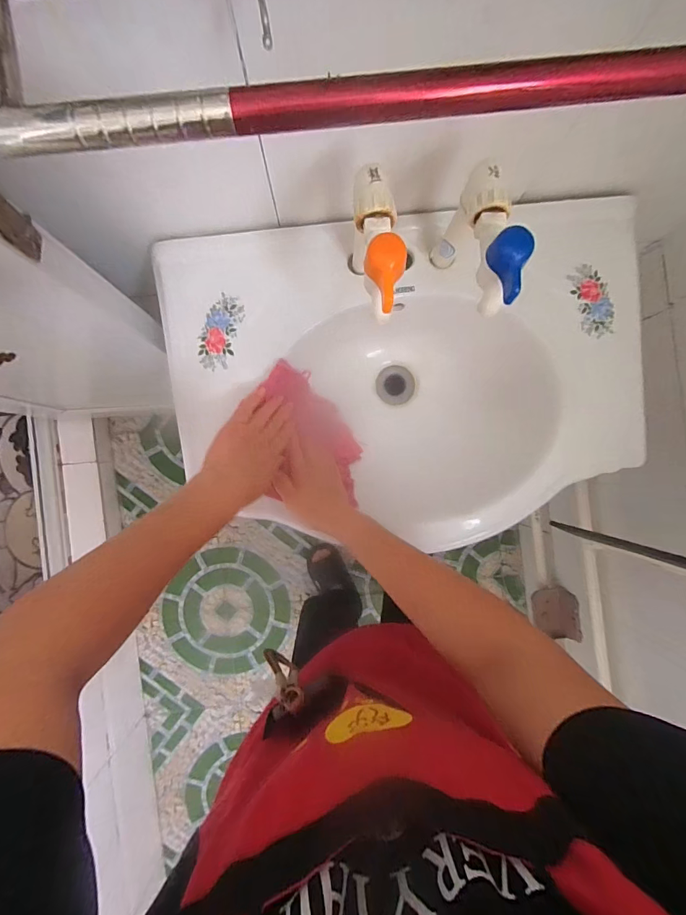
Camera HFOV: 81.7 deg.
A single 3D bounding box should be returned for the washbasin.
[{"bbox_3d":[0.084,-0.094,0.578,0.594,0.172,0.372,-5,90,-1],"label":"washbasin"}]

